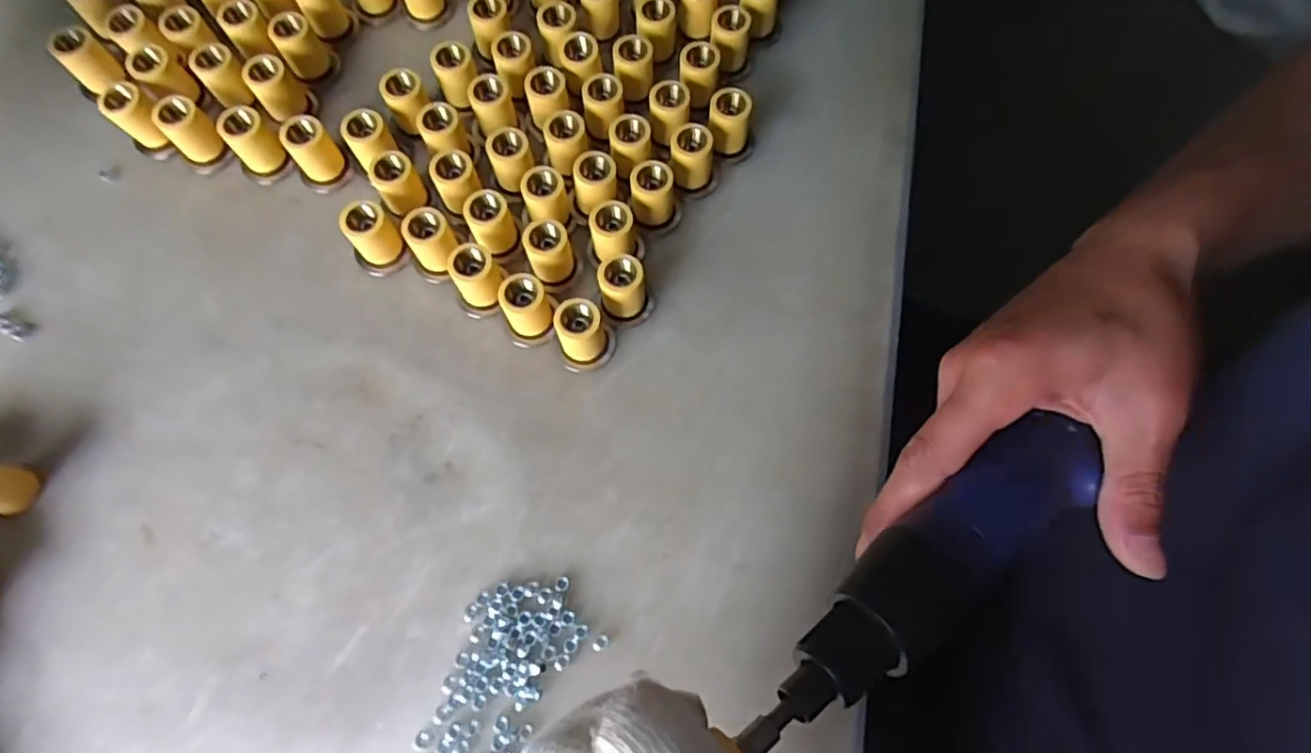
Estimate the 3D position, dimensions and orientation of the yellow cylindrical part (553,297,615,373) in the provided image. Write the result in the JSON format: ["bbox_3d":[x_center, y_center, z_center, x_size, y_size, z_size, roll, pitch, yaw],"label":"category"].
[{"bbox_3d":[-0.034,-0.020,0.328,0.026,0.033,0.025,0,72,-1],"label":"yellow cylindrical part"}]

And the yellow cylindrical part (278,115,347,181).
[{"bbox_3d":[-0.185,-0.122,0.361,0.021,0.035,0.019,-36,76,-11],"label":"yellow cylindrical part"}]

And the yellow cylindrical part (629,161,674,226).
[{"bbox_3d":[-0.002,-0.096,0.355,0.022,0.033,0.021,0,72,-1],"label":"yellow cylindrical part"}]

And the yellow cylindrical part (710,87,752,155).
[{"bbox_3d":[0.041,-0.139,0.368,0.022,0.035,0.018,2,72,0],"label":"yellow cylindrical part"}]

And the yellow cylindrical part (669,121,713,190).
[{"bbox_3d":[0.019,-0.118,0.362,0.021,0.033,0.020,0,72,-1],"label":"yellow cylindrical part"}]

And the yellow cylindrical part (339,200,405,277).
[{"bbox_3d":[-0.147,-0.070,0.345,0.025,0.034,0.023,0,72,-1],"label":"yellow cylindrical part"}]

